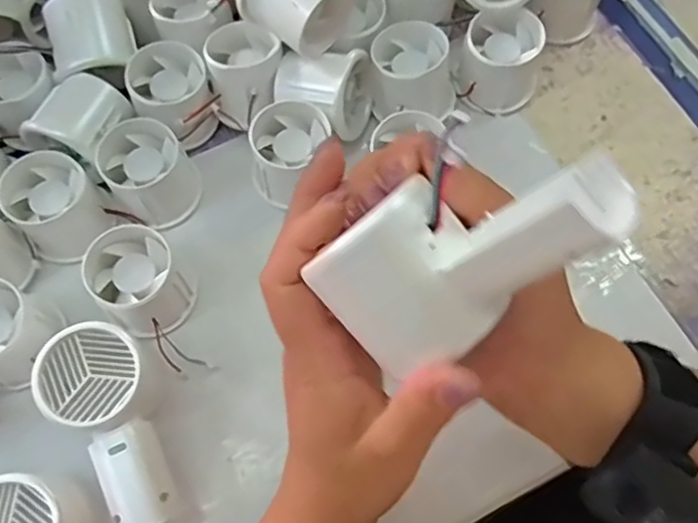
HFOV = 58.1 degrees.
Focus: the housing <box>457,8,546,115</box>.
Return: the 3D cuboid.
[{"bbox_3d":[0.105,-0.138,0.436,0.052,0.046,0.054,0,68,0],"label":"housing"}]

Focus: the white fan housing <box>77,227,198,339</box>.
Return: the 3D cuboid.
[{"bbox_3d":[-0.126,0.012,0.379,0.054,0.042,0.059,-30,71,-12],"label":"white fan housing"}]

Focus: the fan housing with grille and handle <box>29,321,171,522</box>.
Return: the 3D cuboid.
[{"bbox_3d":[-0.127,0.089,0.347,0.050,0.048,0.109,-24,86,-7],"label":"fan housing with grille and handle"}]

